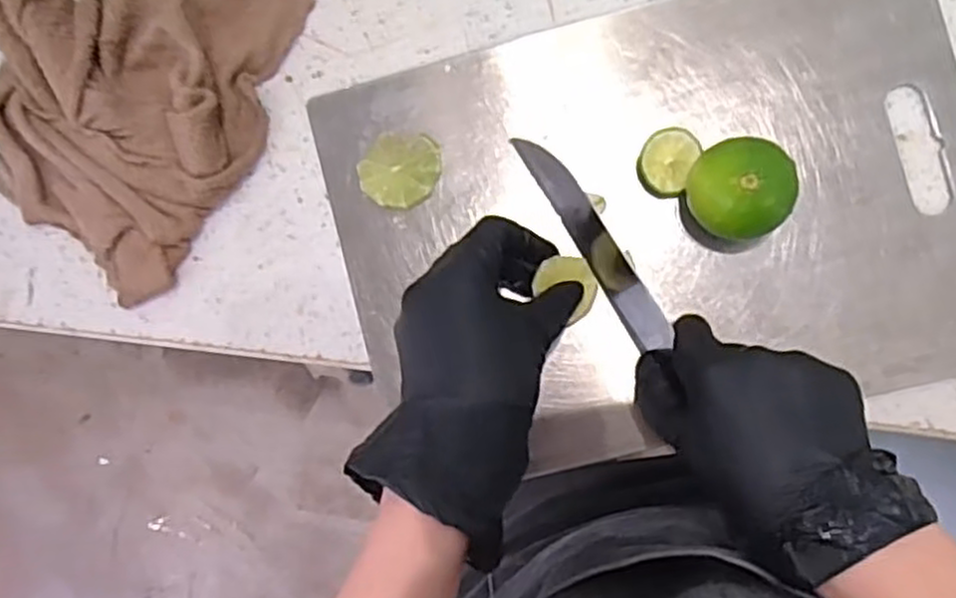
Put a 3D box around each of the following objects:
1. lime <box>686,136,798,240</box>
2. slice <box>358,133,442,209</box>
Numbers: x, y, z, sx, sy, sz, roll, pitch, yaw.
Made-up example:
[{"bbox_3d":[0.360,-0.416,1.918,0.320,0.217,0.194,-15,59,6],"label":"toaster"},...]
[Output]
[{"bbox_3d":[0.128,-0.053,0.374,0.047,0.050,0.047,0,89,5],"label":"lime"},{"bbox_3d":[-0.042,-0.071,0.414,0.040,0.005,0.043,0,89,5],"label":"slice"}]

